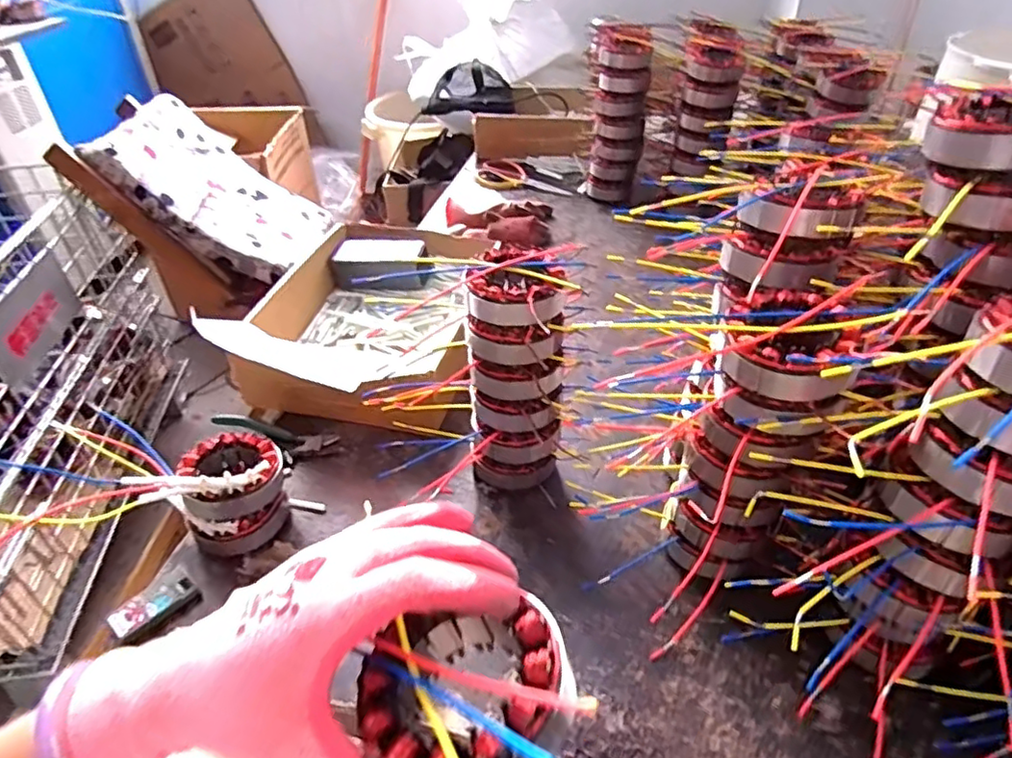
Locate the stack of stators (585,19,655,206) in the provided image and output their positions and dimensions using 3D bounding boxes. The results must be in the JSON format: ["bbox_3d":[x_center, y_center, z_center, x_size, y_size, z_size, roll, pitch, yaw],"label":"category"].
[{"bbox_3d":[0.204,-0.479,1.147,0.101,0.272,0.109,-3,40,-1],"label":"stack of stators"}]

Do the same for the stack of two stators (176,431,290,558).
[{"bbox_3d":[-0.252,0.103,0.588,0.087,0.088,0.097,-4,40,-2],"label":"stack of two stators"}]

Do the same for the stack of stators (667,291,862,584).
[{"bbox_3d":[0.177,0.070,0.483,0.095,0.262,0.085,-13,41,-12],"label":"stack of stators"}]

